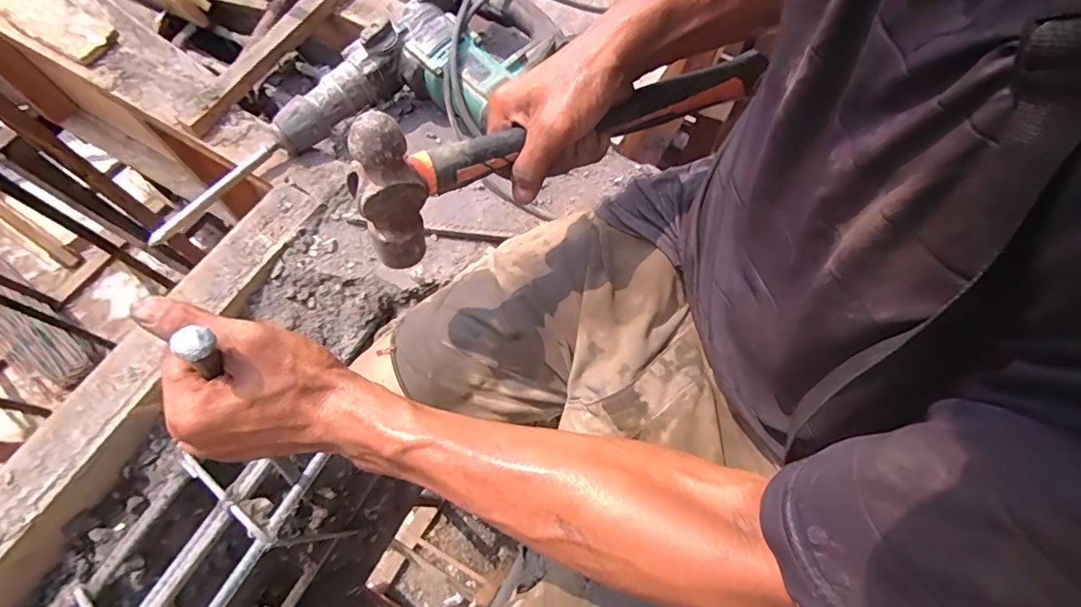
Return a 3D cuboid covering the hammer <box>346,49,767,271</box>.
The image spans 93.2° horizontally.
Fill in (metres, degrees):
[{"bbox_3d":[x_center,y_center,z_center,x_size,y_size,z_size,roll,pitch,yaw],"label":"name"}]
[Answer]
[{"bbox_3d":[0.037,-0.136,0.388,0.357,0.107,0.033,-26,69,-18],"label":"hammer"}]

